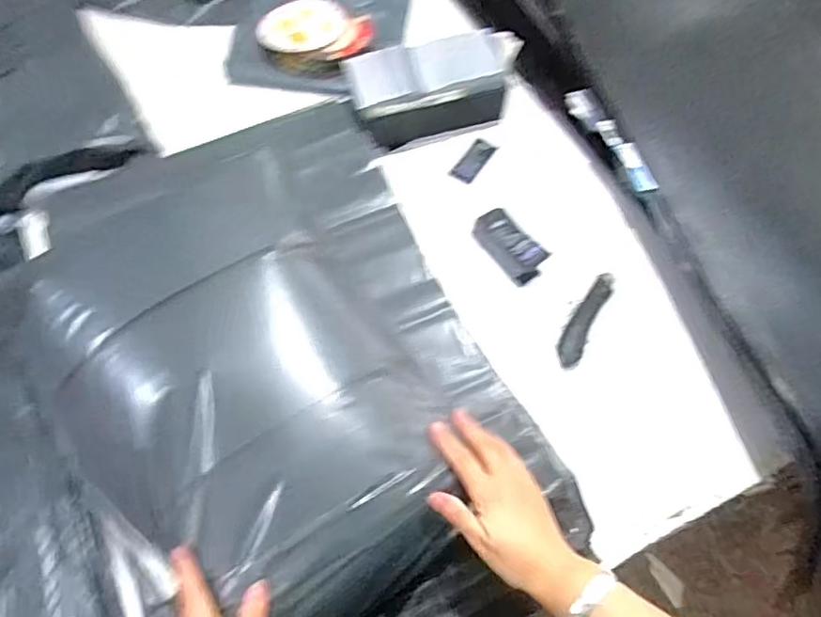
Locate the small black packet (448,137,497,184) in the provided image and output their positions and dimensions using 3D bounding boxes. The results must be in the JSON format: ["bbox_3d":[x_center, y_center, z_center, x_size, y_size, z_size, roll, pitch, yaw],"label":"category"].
[{"bbox_3d":[0.091,-0.214,0.817,0.038,0.006,0.088,32,67,12],"label":"small black packet"}]

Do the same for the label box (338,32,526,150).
[{"bbox_3d":[0.033,-0.315,0.813,0.236,0.081,0.114,-13,65,-9],"label":"label box"}]

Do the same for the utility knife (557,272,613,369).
[{"bbox_3d":[0.217,0.009,0.696,0.031,0.020,0.137,28,66,11],"label":"utility knife"}]

